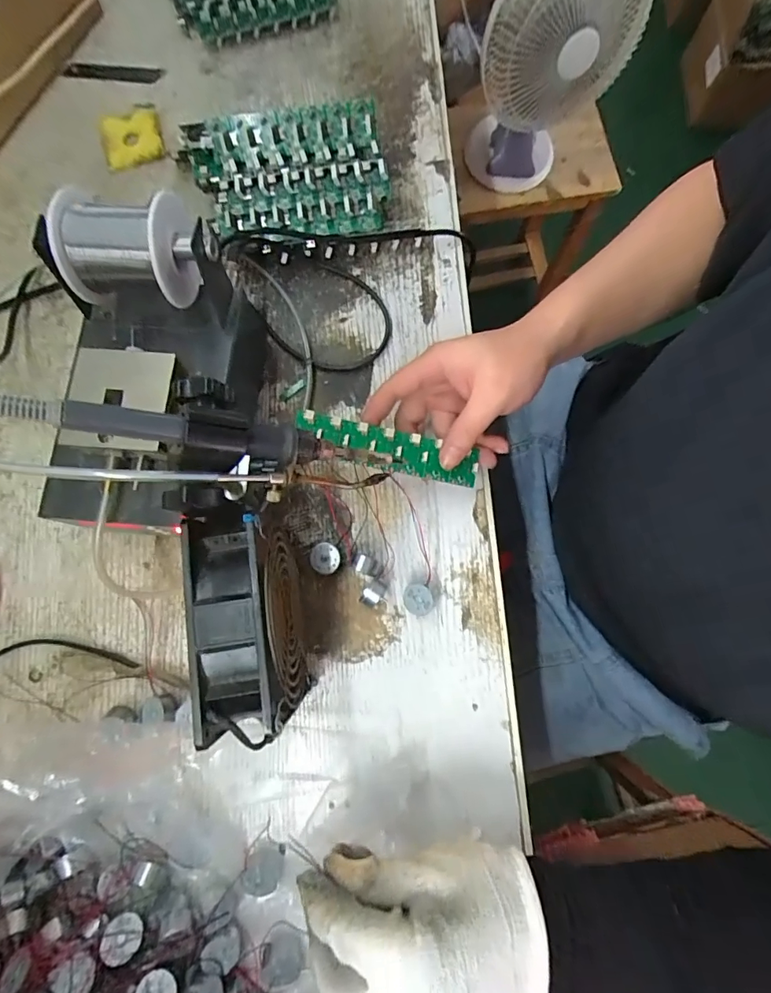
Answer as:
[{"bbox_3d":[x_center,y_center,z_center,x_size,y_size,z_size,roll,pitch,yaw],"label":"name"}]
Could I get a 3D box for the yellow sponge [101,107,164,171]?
[{"bbox_3d":[-0.247,-0.349,0.452,0.055,0.012,0.062,-17,80,-3],"label":"yellow sponge"}]

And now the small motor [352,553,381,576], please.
[{"bbox_3d":[-0.014,0.052,0.355,0.021,0.024,0.015,19,80,4],"label":"small motor"}]

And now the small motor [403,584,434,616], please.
[{"bbox_3d":[0.025,0.078,0.351,0.021,0.019,0.022,-5,79,0],"label":"small motor"}]

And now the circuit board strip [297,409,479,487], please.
[{"bbox_3d":[0.002,-0.035,0.341,0.136,0.011,0.030,17,80,-5],"label":"circuit board strip"}]

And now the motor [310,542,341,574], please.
[{"bbox_3d":[-0.046,0.048,0.361,0.022,0.013,0.023,0,79,1],"label":"motor"}]

